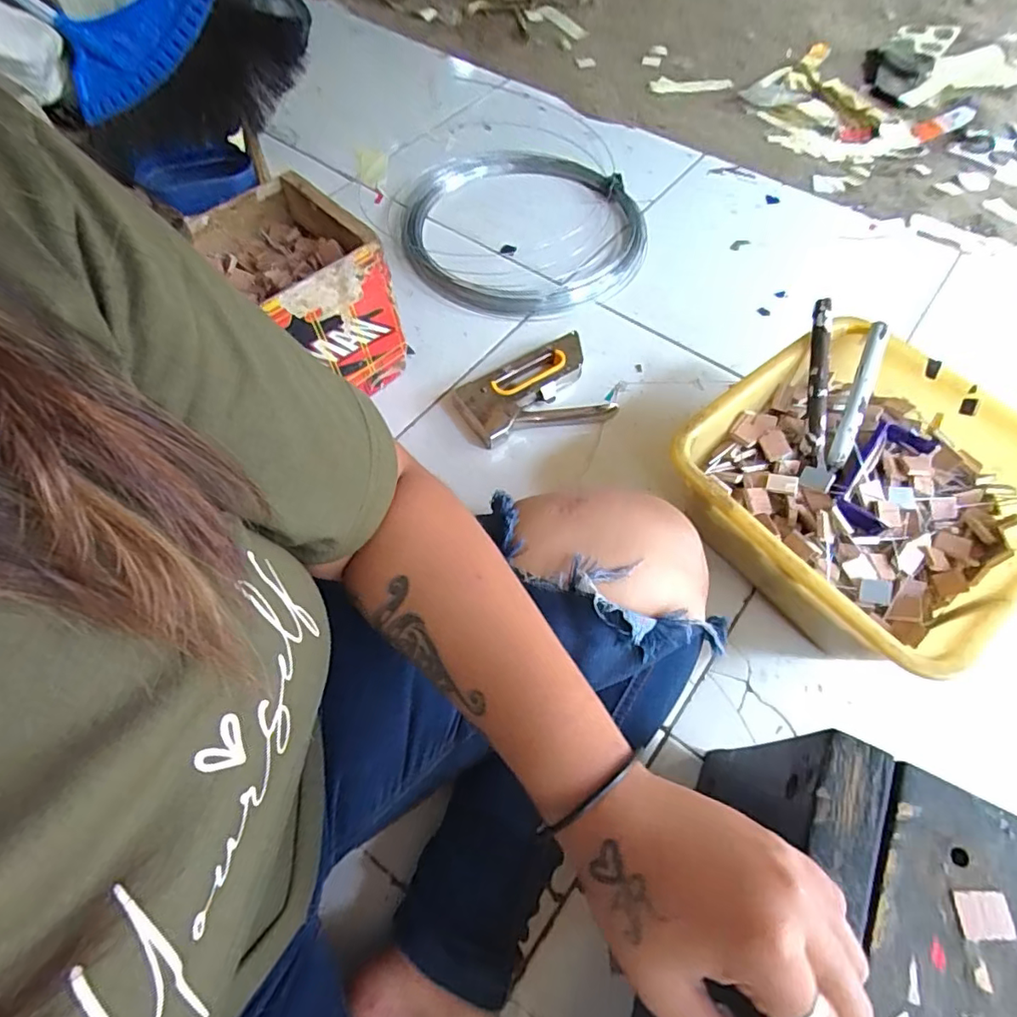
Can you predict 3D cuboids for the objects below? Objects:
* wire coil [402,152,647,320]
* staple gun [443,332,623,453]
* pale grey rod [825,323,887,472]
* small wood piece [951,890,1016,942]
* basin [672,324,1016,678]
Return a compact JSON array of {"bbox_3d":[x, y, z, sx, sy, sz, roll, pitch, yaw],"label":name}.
[{"bbox_3d":[0.024,-0.397,0.783,0.332,0.028,0.322,0,62,1],"label":"wire coil"},{"bbox_3d":[0.023,-0.129,0.651,0.170,0.026,0.118,-21,64,-10],"label":"staple gun"},{"bbox_3d":[0.324,-0.102,0.521,0.019,0.016,0.152,22,79,12],"label":"pale grey rod"},{"bbox_3d":[0.221,0.188,0.260,0.024,0.004,0.019,1,62,2],"label":"small wood piece"},{"bbox_3d":[0.317,-0.010,0.522,0.265,0.123,0.258,-35,67,-16],"label":"basin"}]

